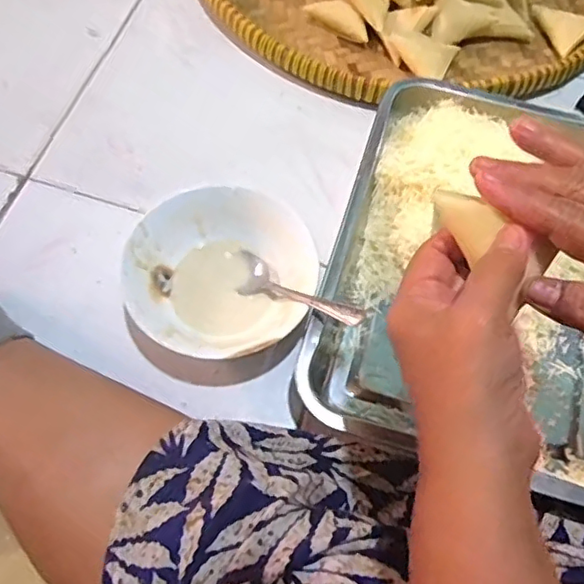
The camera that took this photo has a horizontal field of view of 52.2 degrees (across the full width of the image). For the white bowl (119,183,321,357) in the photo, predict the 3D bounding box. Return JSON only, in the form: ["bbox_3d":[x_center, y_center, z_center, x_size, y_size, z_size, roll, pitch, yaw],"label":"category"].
[{"bbox_3d":[-0.056,-0.009,0.474,0.139,0.048,0.141,1,64,-2],"label":"white bowl"}]

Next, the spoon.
[{"bbox_3d":[0.000,0.000,0.451,0.131,0.026,0.031,24,61,43],"label":"spoon"}]

